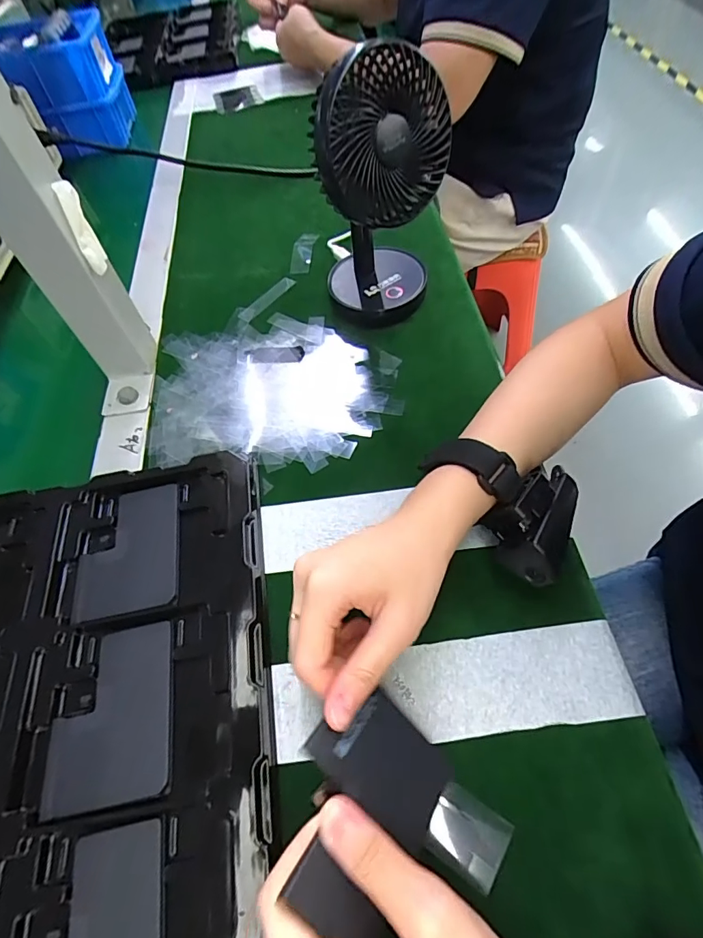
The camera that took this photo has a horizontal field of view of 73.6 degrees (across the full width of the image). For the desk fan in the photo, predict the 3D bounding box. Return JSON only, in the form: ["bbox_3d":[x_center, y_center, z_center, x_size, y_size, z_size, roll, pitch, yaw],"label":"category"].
[{"bbox_3d":[0.022,-0.215,0.379,0.084,0.181,0.116,-5,57,3],"label":"desk fan"}]

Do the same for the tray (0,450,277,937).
[{"bbox_3d":[-0.189,0.147,0.265,0.282,0.024,0.318,-10,57,-1],"label":"tray"}]

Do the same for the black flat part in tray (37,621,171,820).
[{"bbox_3d":[-0.138,0.139,0.269,0.067,0.004,0.089,-11,57,-1],"label":"black flat part in tray"}]

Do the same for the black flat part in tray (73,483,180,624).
[{"bbox_3d":[-0.152,0.054,0.321,0.068,0.005,0.090,-12,57,-2],"label":"black flat part in tray"}]

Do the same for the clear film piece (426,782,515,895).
[{"bbox_3d":[0.058,0.183,0.236,0.037,0.004,0.032,25,66,22],"label":"clear film piece"}]

